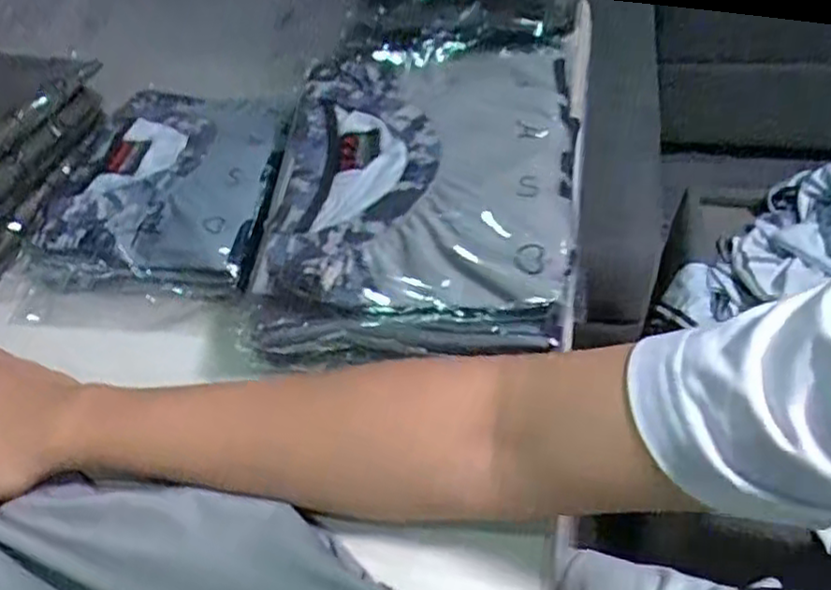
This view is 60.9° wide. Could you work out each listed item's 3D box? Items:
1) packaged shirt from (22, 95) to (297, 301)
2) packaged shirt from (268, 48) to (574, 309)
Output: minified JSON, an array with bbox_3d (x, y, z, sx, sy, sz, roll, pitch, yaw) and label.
[{"bbox_3d":[-0.186,-0.093,0.552,0.170,0.030,0.204,3,51,9],"label":"packaged shirt"},{"bbox_3d":[0.007,-0.101,0.478,0.188,0.032,0.265,-2,54,10],"label":"packaged shirt"}]

